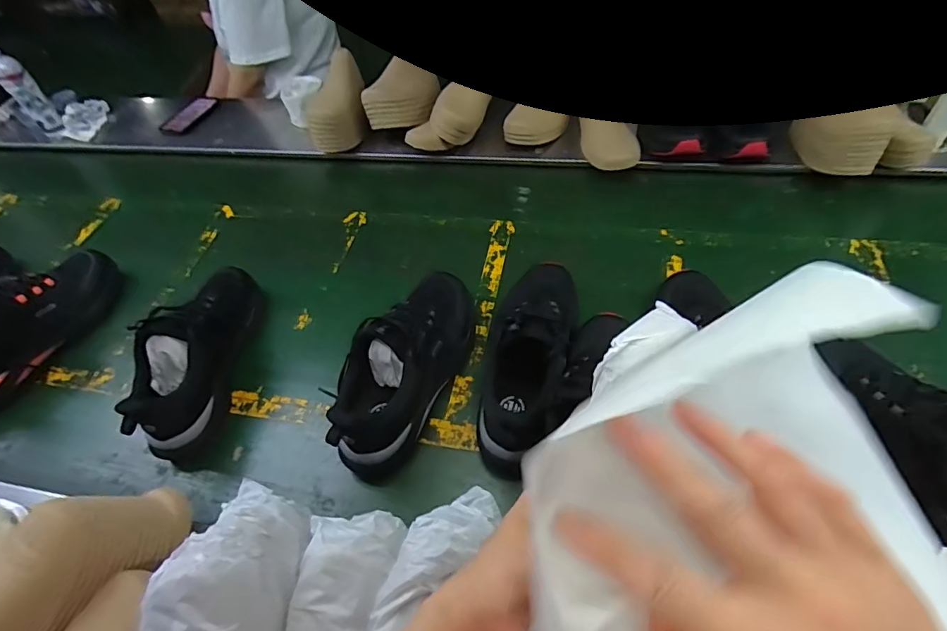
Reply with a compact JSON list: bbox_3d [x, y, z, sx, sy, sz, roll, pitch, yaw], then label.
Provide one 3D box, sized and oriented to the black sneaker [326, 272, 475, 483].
[{"bbox_3d":[-0.094,0.065,0.658,0.099,0.132,0.296,19,58,20],"label":"black sneaker"}]

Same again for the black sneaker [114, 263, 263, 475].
[{"bbox_3d":[-0.405,0.047,0.707,0.088,0.141,0.295,0,54,8],"label":"black sneaker"}]

